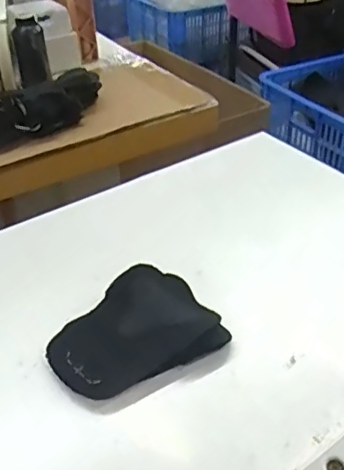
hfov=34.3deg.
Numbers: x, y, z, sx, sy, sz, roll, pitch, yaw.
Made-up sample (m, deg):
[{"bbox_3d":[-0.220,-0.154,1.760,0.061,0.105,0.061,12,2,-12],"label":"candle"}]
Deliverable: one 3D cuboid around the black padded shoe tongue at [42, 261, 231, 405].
[{"bbox_3d":[-0.038,0.083,0.493,0.140,0.026,0.106,-18,39,-20],"label":"black padded shoe tongue"}]

